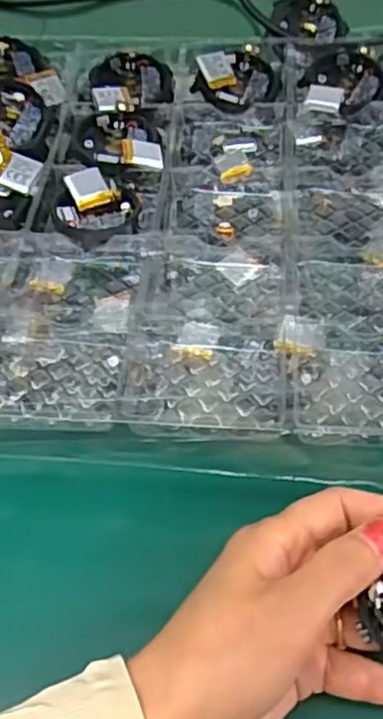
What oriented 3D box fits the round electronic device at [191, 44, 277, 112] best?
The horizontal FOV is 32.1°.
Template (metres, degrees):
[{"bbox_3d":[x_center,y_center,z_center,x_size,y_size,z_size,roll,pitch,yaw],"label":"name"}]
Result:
[{"bbox_3d":[0.028,-0.178,0.425,0.050,0.021,0.045,2,56,3],"label":"round electronic device"}]

